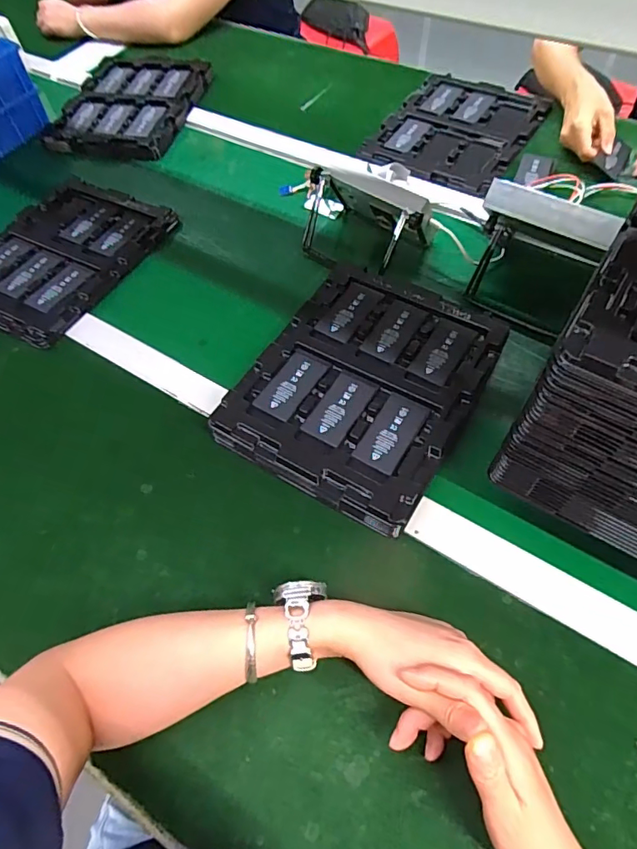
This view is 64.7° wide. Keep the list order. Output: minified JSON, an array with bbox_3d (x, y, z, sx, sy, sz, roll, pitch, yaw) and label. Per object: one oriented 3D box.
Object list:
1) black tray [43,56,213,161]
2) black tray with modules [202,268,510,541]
[{"bbox_3d":[-0.335,-0.569,0.892,0.226,0.023,0.276,12,60,10],"label":"black tray"},{"bbox_3d":[0.049,-0.045,0.539,0.217,0.042,0.272,25,63,17],"label":"black tray with modules"}]

